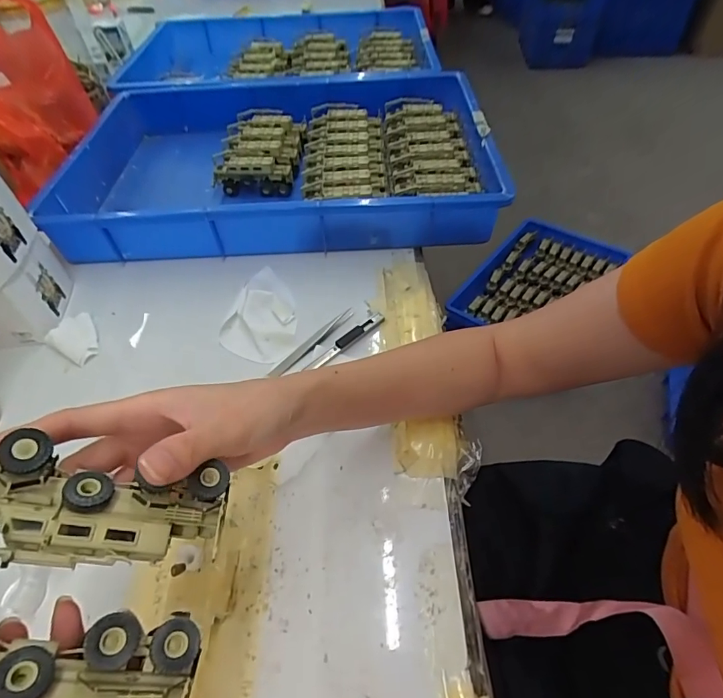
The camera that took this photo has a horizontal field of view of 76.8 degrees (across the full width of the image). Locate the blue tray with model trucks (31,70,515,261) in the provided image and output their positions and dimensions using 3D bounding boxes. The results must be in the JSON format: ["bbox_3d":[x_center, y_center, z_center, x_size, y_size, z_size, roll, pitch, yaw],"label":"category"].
[{"bbox_3d":[-0.105,-0.276,0.642,0.532,0.074,0.377,-2,50,0],"label":"blue tray with model trucks"}]

